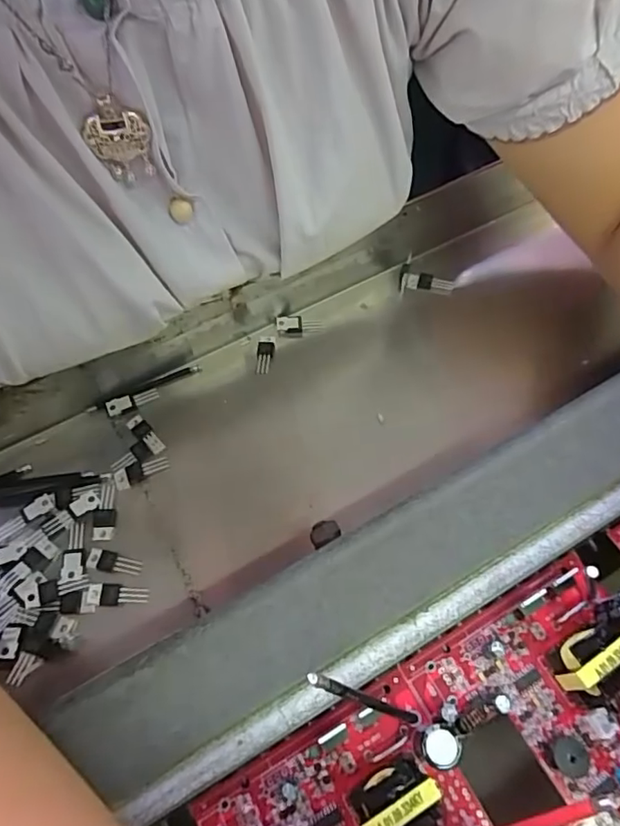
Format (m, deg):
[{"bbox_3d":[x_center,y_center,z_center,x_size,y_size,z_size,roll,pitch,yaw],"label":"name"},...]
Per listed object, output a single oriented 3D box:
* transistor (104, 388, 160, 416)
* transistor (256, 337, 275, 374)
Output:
[{"bbox_3d":[-0.102,-0.008,0.312,0.029,0.004,0.009,-23,64,-12],"label":"transistor"},{"bbox_3d":[-0.027,-0.036,0.329,0.010,0.005,0.026,4,62,3],"label":"transistor"}]

